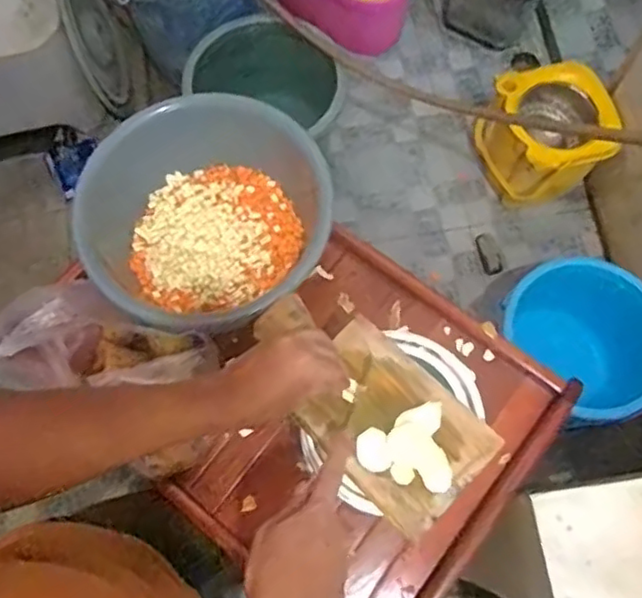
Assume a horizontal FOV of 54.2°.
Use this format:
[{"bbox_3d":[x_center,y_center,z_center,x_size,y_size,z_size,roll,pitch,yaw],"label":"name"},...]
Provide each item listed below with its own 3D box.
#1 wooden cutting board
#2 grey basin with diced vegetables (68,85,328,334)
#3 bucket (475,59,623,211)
[{"bbox_3d":[0.040,0.093,0.613,0.124,0.022,0.255,-43,75,-12],"label":"wooden cutting board"},{"bbox_3d":[-0.136,-0.108,0.828,0.301,0.143,0.288,-1,71,2],"label":"grey basin with diced vegetables"},{"bbox_3d":[0.517,-0.373,1.480,0.254,0.253,0.245,-1,71,2],"label":"bucket"}]

